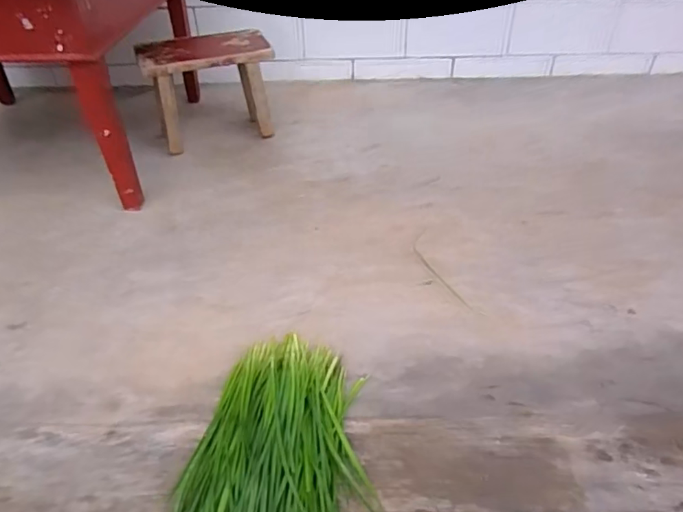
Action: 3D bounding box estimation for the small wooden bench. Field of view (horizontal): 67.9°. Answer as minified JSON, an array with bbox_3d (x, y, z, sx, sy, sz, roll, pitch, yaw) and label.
[{"bbox_3d":[-0.283,-0.356,1.113,0.263,0.210,0.137,-13,40,-15],"label":"small wooden bench"}]

